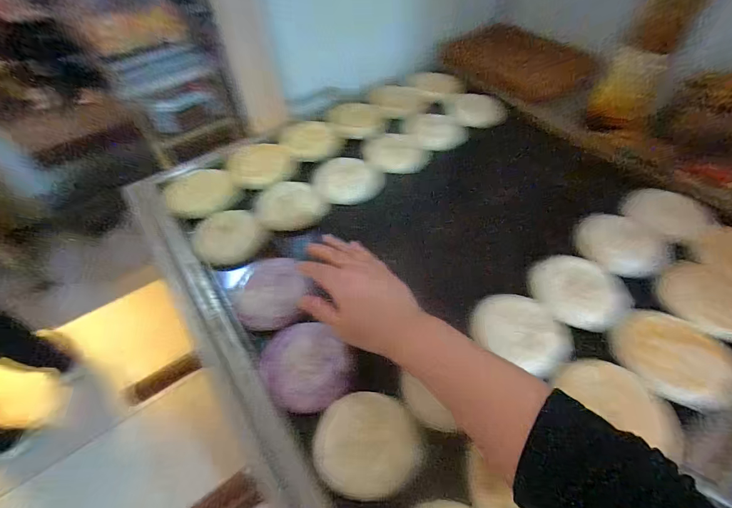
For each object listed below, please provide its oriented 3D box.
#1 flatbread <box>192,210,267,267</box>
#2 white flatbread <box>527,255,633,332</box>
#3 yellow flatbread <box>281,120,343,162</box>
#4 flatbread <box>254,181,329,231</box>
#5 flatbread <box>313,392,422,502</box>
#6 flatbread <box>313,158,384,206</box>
[{"bbox_3d":[-0.205,-0.028,0.536,0.104,0.011,0.118,-30,51,-34],"label":"flatbread"},{"bbox_3d":[0.264,0.044,0.448,0.110,0.023,0.091,36,62,27],"label":"white flatbread"},{"bbox_3d":[-0.105,-0.220,0.686,0.105,0.007,0.117,-31,57,-19],"label":"yellow flatbread"},{"bbox_3d":[-0.126,-0.079,0.593,0.111,0.005,0.093,-34,75,-30],"label":"flatbread"},{"bbox_3d":[0.000,0.187,0.355,0.101,0.020,0.089,0,52,3],"label":"flatbread"},{"bbox_3d":[-0.034,-0.130,0.638,0.111,0.006,0.100,34,67,12],"label":"flatbread"}]

